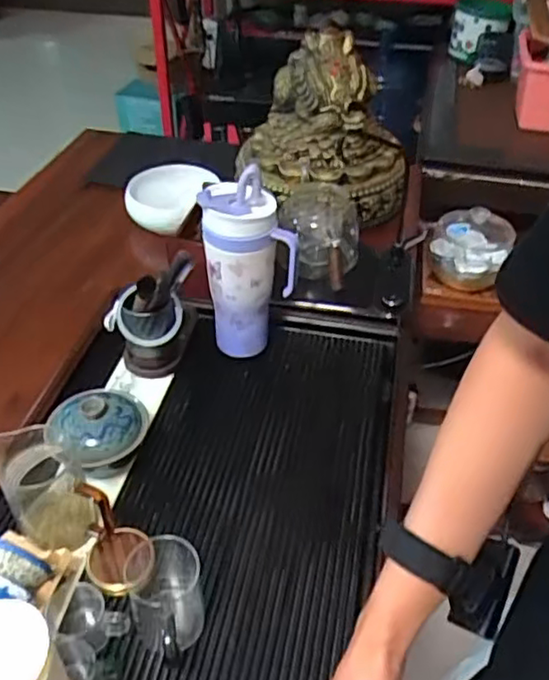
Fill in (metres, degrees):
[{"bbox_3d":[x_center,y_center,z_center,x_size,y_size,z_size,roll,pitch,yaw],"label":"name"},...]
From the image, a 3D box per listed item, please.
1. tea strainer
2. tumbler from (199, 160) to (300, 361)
[{"bbox_3d":[-0.168,0.205,0.686,0.069,0.101,0.081,-13,42,-16],"label":"tea strainer"},{"bbox_3d":[-0.032,-0.100,0.913,0.122,0.264,0.080,4,40,3],"label":"tumbler"}]

